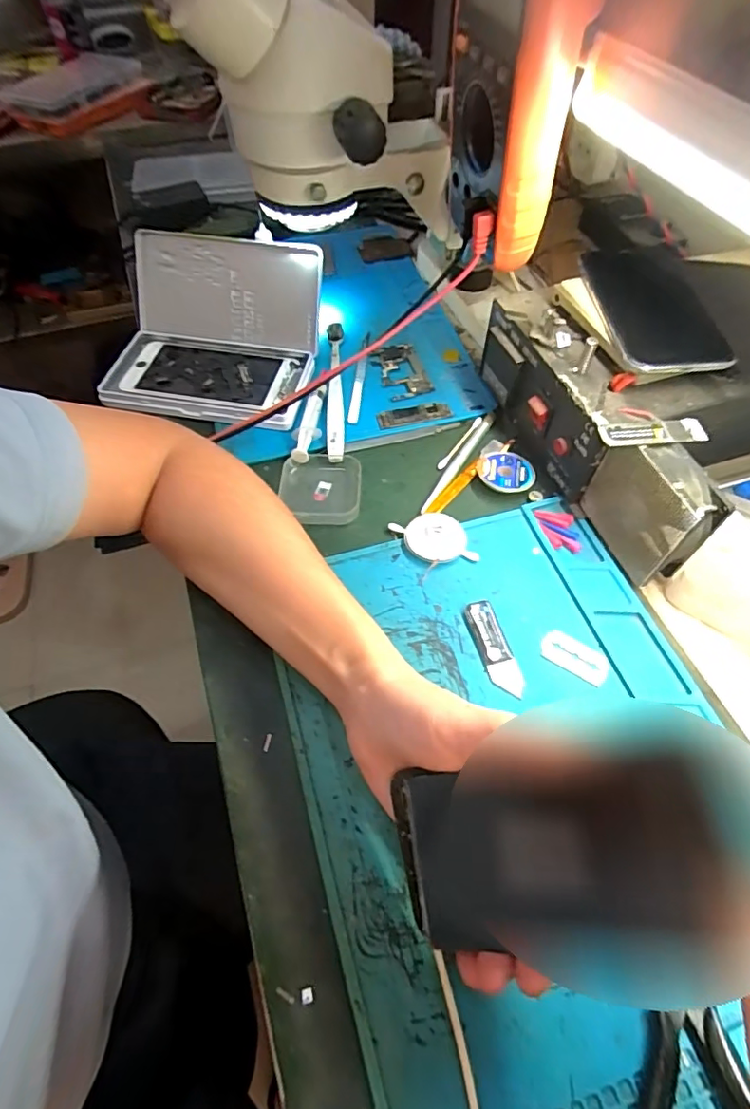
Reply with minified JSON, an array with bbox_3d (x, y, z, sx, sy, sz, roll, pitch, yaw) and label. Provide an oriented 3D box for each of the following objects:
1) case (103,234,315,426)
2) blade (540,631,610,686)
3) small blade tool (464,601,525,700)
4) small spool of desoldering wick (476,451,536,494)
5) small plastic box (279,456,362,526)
[{"bbox_3d":[-0.152,-0.206,0.491,0.199,0.088,0.159,8,56,7],"label":"case"},{"bbox_3d":[0.130,0.066,0.349,0.043,0.004,0.022,28,61,19],"label":"blade"},{"bbox_3d":[0.078,0.061,0.352,0.021,0.007,0.066,-15,57,-9],"label":"small blade tool"},{"bbox_3d":[0.106,-0.068,0.436,0.044,0.011,0.041,-1,56,1],"label":"small spool of desoldering wick"},{"bbox_3d":[-0.044,-0.053,0.430,0.065,0.014,0.066,-3,56,-1],"label":"small plastic box"}]

